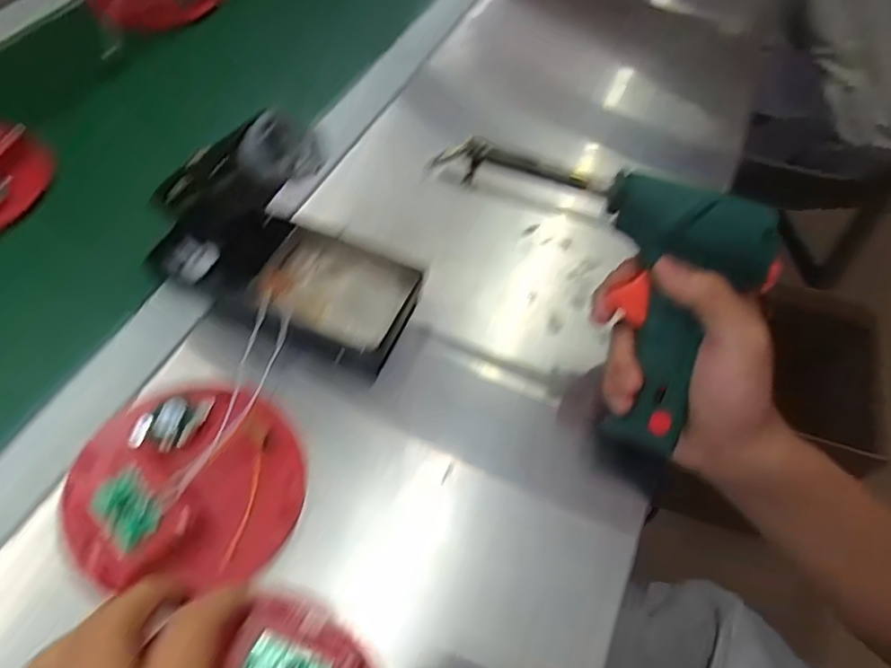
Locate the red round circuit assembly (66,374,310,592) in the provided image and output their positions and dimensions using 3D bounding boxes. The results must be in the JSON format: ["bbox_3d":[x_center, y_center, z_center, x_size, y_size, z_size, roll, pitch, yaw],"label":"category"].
[{"bbox_3d":[-0.140,0.076,0.315,0.118,0.028,0.113,2,57,-3],"label":"red round circuit assembly"}]

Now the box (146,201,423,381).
[{"bbox_3d":[-0.105,-0.032,0.391,0.172,0.043,0.079,23,59,10],"label":"box"}]

